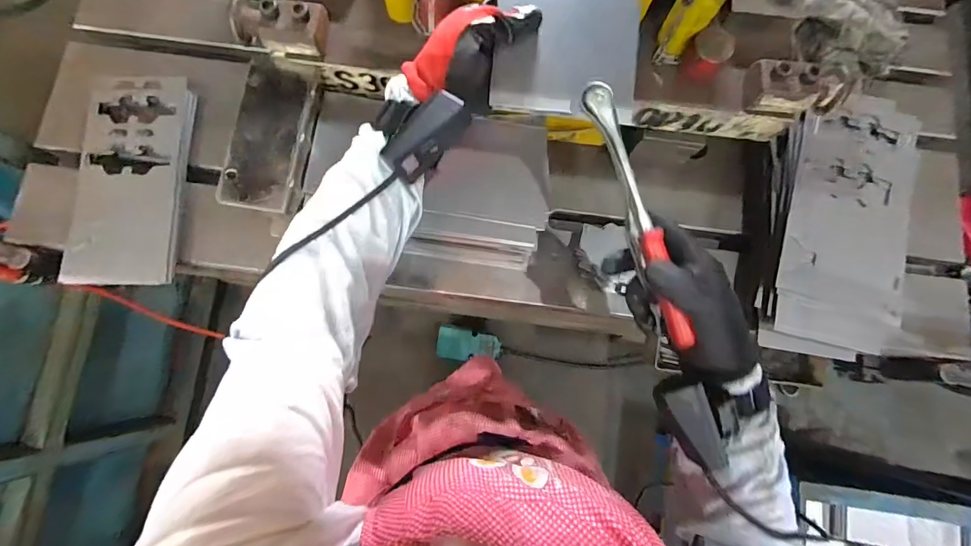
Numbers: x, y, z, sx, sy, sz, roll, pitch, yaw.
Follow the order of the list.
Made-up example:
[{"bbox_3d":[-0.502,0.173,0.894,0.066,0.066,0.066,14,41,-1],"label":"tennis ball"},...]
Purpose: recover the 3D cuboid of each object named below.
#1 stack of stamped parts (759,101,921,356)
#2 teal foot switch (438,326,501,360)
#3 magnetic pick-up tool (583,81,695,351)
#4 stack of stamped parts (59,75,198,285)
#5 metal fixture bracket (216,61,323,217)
[{"bbox_3d":[0.428,-0.064,0.535,0.160,0.039,0.322,10,79,1],"label":"stack of stamped parts"},{"bbox_3d":[-0.046,0.216,1.314,0.195,0.057,0.094,7,78,0],"label":"teal foot switch"},{"bbox_3d":[0.117,-0.048,0.347,0.023,0.031,0.215,-16,85,-4],"label":"magnetic pick-up tool"},{"bbox_3d":[-0.443,-0.118,0.547,0.121,0.028,0.261,0,79,-1],"label":"stack of stamped parts"},{"bbox_3d":[-0.222,-0.141,0.455,0.069,0.022,0.154,7,78,0],"label":"metal fixture bracket"}]

